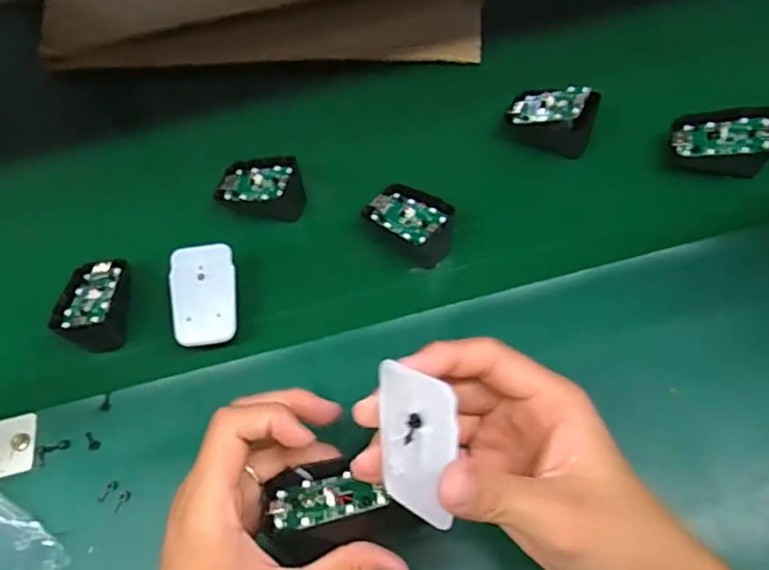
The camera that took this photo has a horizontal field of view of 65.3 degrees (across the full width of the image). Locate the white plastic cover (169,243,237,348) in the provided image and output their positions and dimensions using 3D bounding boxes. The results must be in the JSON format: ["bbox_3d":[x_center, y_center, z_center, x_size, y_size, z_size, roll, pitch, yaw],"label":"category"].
[{"bbox_3d":[-0.127,0.007,0.421,0.044,0.004,0.070,-6,79,-2],"label":"white plastic cover"}]

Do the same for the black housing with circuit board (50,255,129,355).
[{"bbox_3d":[-0.212,0.010,0.437,0.043,0.024,0.076,-8,62,2],"label":"black housing with circuit board"}]

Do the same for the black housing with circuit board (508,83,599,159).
[{"bbox_3d":[0.134,-0.135,0.476,0.067,0.050,0.033,21,67,16],"label":"black housing with circuit board"}]

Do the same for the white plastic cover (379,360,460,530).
[{"bbox_3d":[0.012,0.070,0.256,0.042,0.067,0.008,15,23,42],"label":"white plastic cover"}]

